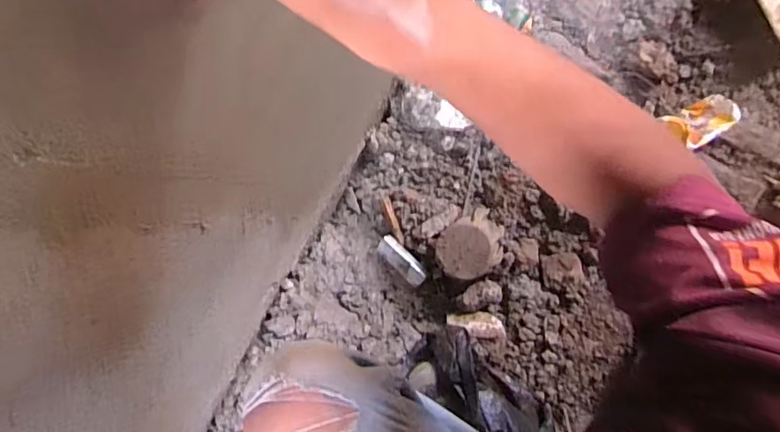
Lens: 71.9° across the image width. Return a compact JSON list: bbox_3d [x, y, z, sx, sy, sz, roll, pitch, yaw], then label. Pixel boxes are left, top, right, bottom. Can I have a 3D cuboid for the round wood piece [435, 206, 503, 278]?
[{"bbox_3d":[0.114,0.043,0.755,0.095,0.067,0.074,-35,83,6],"label":"round wood piece"}]

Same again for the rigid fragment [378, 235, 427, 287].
[{"bbox_3d":[0.019,0.065,0.781,0.082,0.030,0.030,44,94,8],"label":"rigid fragment"}]

